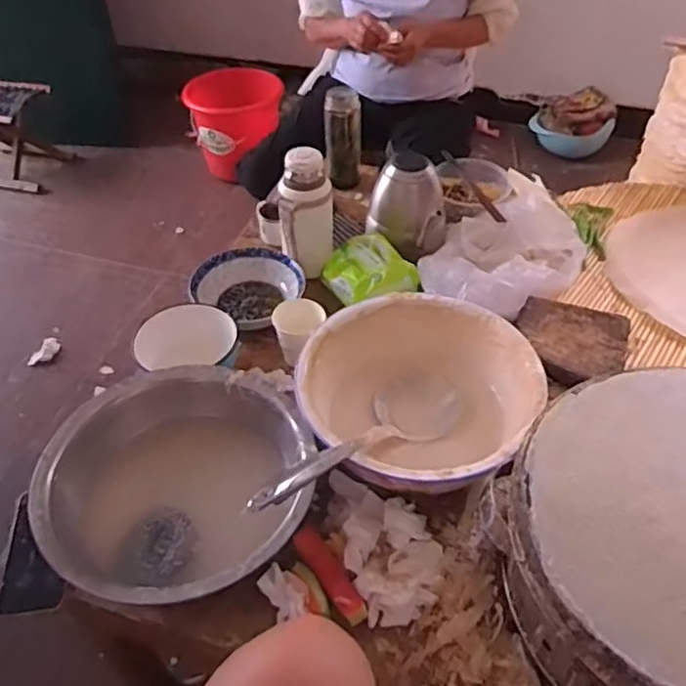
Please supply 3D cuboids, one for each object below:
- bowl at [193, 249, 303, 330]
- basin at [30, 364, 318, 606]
[{"bbox_3d":[-0.139,-0.079,0.962,0.160,0.051,0.150,-1,46,1],"label":"bowl"},{"bbox_3d":[-0.172,0.151,0.701,0.277,0.081,0.270,-1,46,1],"label":"basin"}]

